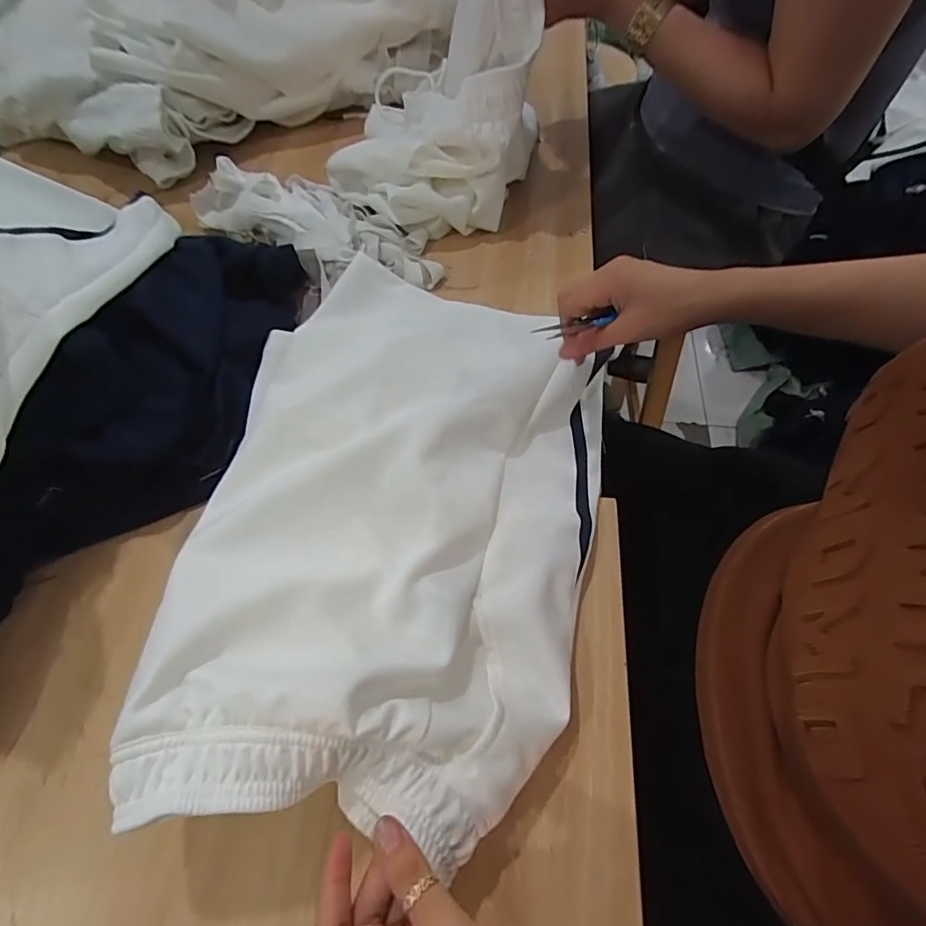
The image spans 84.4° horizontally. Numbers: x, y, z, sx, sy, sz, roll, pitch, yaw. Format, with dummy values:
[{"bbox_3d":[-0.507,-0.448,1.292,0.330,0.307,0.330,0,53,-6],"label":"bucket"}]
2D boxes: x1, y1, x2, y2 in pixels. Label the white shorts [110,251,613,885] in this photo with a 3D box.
[{"bbox_3d":[-0.039,0.008,0.388,0.284,0.079,0.441,7,60,5],"label":"white shorts"}]

